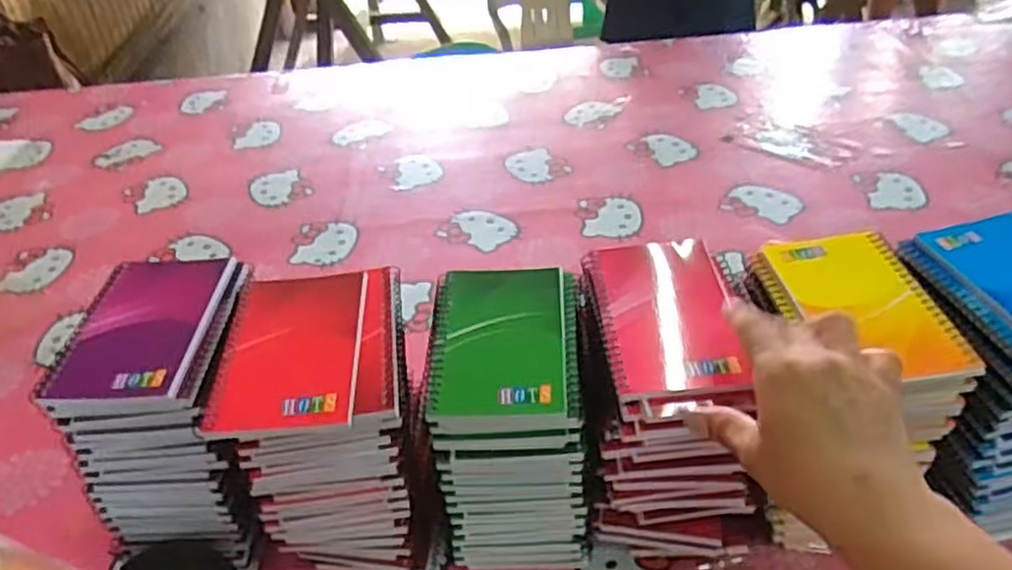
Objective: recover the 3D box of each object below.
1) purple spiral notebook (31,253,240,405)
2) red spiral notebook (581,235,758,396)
[{"bbox_3d":[-0.233,0.024,0.485,0.082,0.009,0.129,-2,39,2],"label":"purple spiral notebook"},{"bbox_3d":[0.098,0.016,0.468,0.081,0.008,0.130,-4,39,-1],"label":"red spiral notebook"}]

